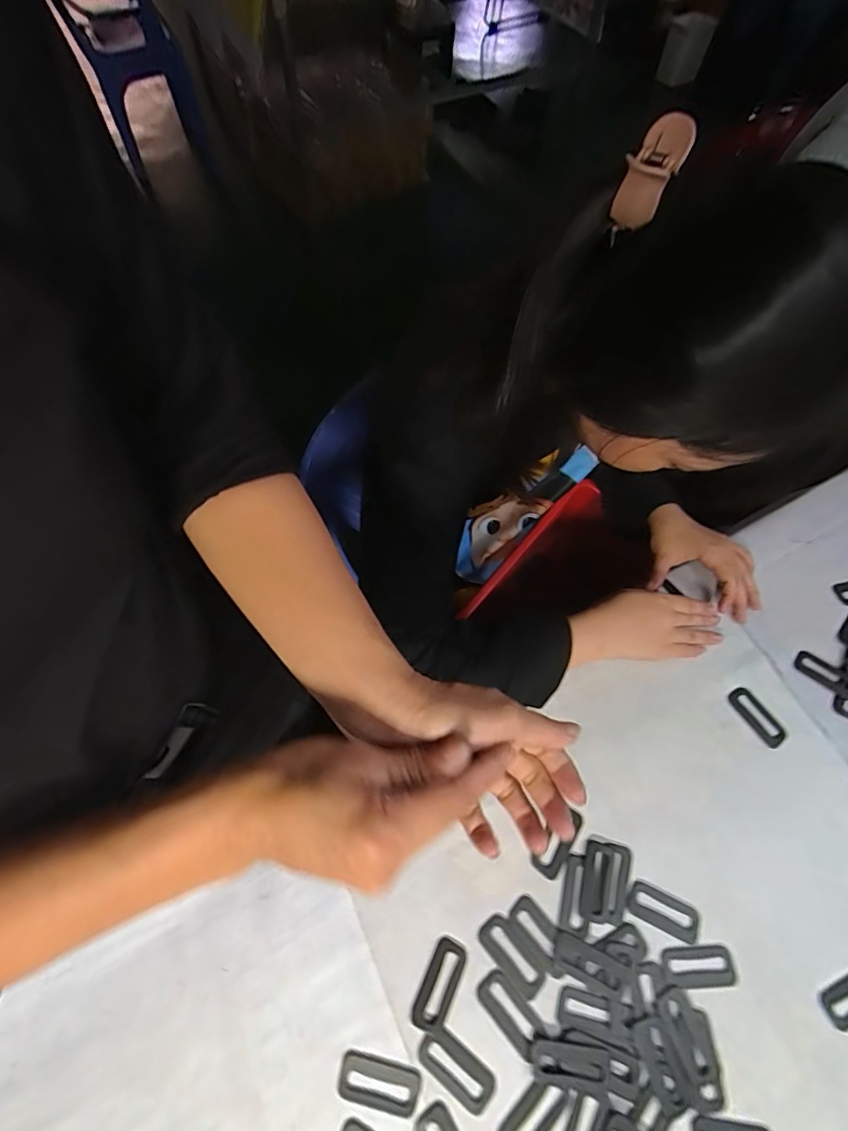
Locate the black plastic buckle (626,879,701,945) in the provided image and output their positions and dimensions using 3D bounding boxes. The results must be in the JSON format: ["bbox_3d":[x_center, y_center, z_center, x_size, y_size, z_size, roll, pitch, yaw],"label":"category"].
[{"bbox_3d":[0.202,0.290,0.435,0.060,0.004,0.027,24,64,9],"label":"black plastic buckle"}]

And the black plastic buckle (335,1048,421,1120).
[{"bbox_3d":[-0.033,0.380,0.380,0.059,0.004,0.028,13,63,4],"label":"black plastic buckle"}]

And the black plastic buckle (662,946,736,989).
[{"bbox_3d":[0.224,0.325,0.419,0.059,0.004,0.026,0,63,-3],"label":"black plastic buckle"}]

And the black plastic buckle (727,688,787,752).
[{"bbox_3d":[0.328,0.150,0.512,0.026,0.005,0.061,-31,68,-17],"label":"black plastic buckle"}]

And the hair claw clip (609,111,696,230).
[{"bbox_3d":[0.138,-0.237,0.318,0.030,0.056,0.037,25,65,8],"label":"hair claw clip"}]

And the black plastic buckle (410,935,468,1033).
[{"bbox_3d":[0.013,0.330,0.407,0.025,0.004,0.060,25,64,10],"label":"black plastic buckle"}]

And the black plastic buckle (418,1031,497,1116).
[{"bbox_3d":[0.025,0.376,0.385,0.059,0.004,0.027,32,66,13],"label":"black plastic buckle"}]

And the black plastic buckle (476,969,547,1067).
[{"bbox_3d":[0.067,0.346,0.400,0.026,0.004,0.056,-37,70,-19],"label":"black plastic buckle"}]

